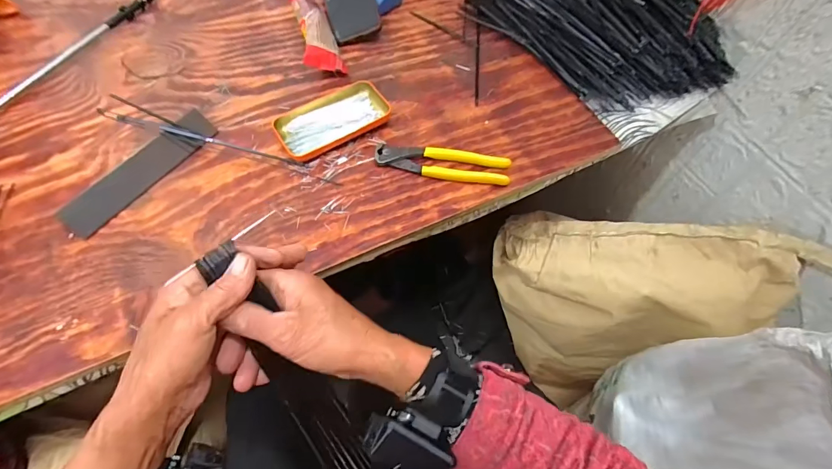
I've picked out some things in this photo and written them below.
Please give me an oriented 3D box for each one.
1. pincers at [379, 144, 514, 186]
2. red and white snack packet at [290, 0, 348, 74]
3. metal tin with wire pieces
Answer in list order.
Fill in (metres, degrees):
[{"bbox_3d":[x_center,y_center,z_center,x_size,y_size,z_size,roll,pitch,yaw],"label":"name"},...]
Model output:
[{"bbox_3d":[0.033,-0.088,0.492,0.160,0.014,0.039,8,60,3],"label":"pincers"},{"bbox_3d":[-0.146,-0.293,0.584,0.052,0.052,0.152,-15,61,-10],"label":"red and white snack packet"},{"bbox_3d":[-0.108,-0.149,0.522,0.142,0.019,0.076,-29,64,-17],"label":"metal tin with wire pieces"}]

